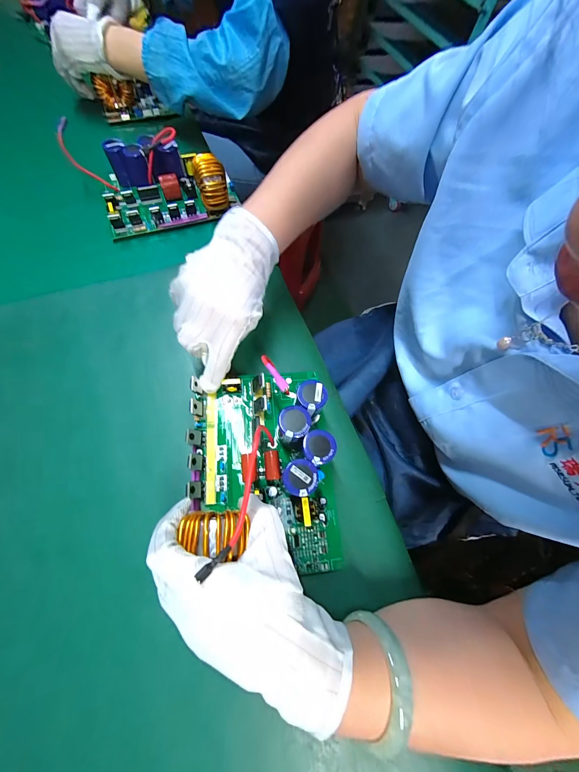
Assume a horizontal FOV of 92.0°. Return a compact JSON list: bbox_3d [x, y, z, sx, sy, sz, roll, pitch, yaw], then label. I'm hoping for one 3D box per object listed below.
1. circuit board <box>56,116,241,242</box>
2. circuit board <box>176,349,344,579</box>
[{"bbox_3d":[-0.182,-0.308,0.413,0.183,0.069,0.131,-20,69,-12],"label":"circuit board"},{"bbox_3d":[-0.026,0.066,0.254,0.132,0.077,0.191,-4,67,-5],"label":"circuit board"}]

